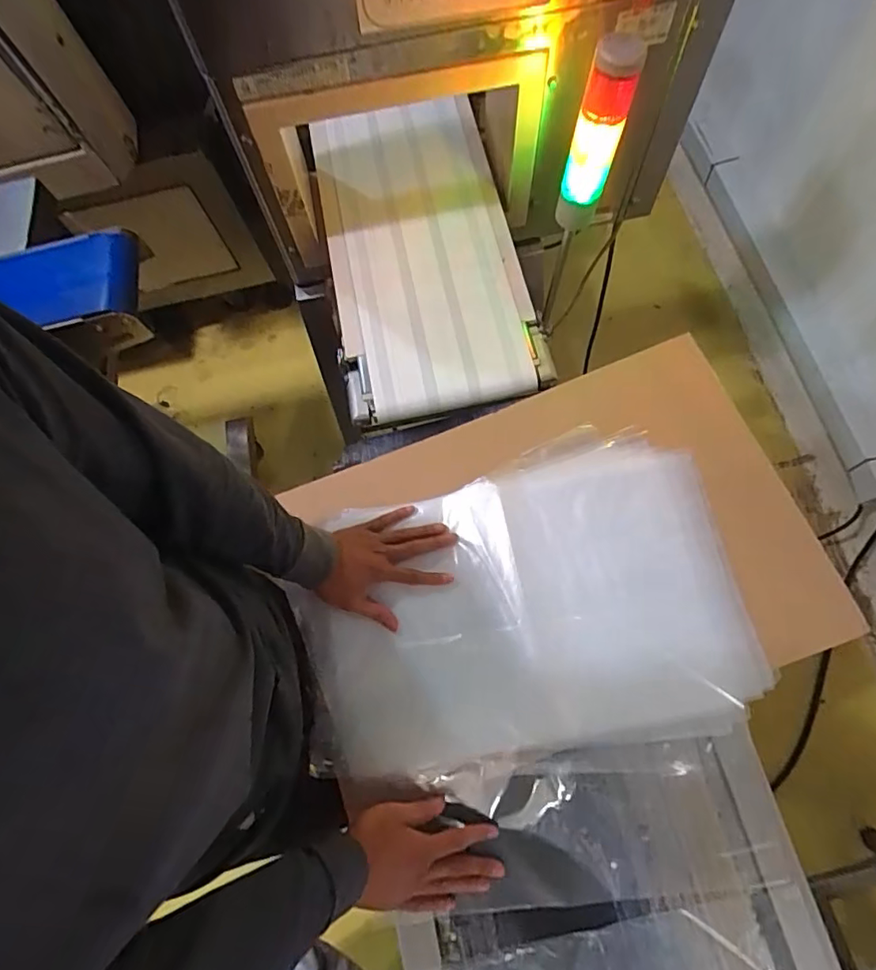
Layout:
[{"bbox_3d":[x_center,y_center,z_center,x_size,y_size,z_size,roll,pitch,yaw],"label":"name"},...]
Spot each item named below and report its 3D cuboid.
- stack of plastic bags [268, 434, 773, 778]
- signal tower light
[{"bbox_3d":[0.091,0.134,0.623,0.471,0.060,0.345,-12,70,-4],"label":"stack of plastic bags"},{"bbox_3d":[0.183,-0.397,0.628,0.051,0.210,0.045,16,74,10],"label":"signal tower light"}]

